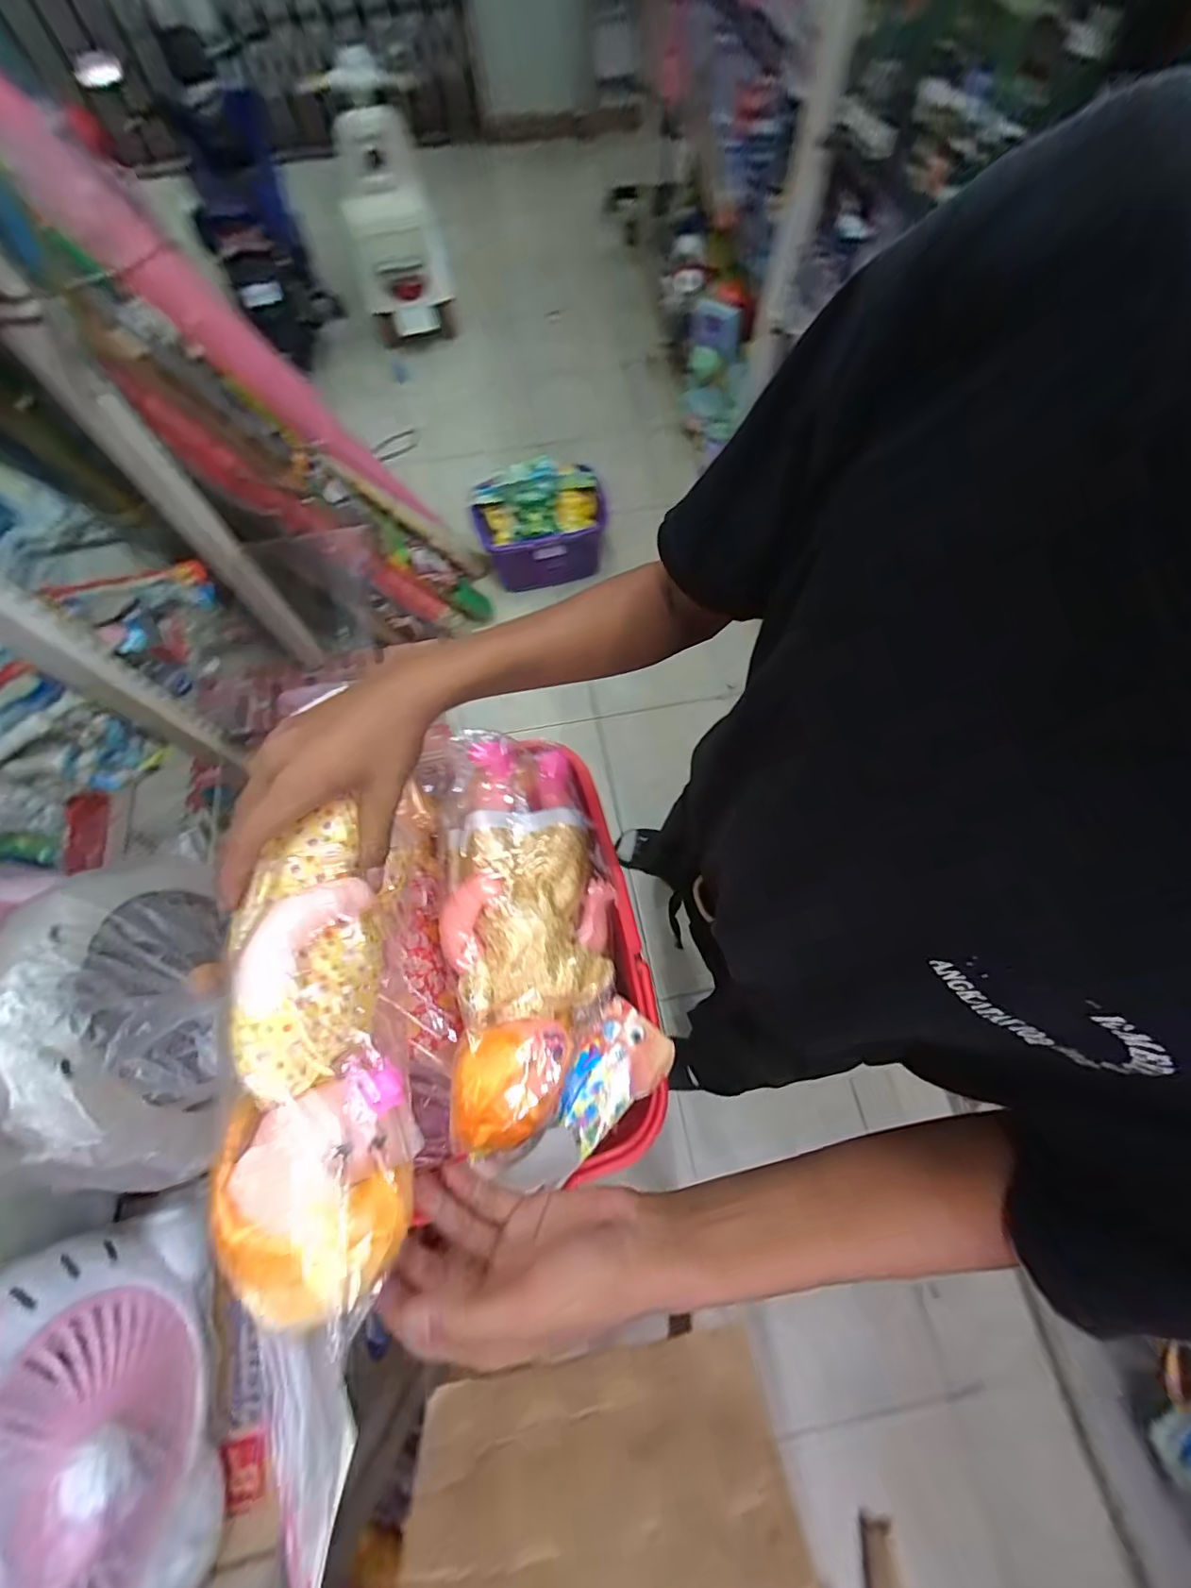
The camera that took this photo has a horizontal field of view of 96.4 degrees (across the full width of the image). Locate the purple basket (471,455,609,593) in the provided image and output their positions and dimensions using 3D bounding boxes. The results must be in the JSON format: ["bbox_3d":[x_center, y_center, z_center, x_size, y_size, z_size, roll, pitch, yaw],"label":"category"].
[{"bbox_3d":[-0.151,-0.794,1.564,0.366,0.270,0.200,-21,69,-5],"label":"purple basket"}]

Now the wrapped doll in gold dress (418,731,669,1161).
[{"bbox_3d":[-0.056,0.103,0.452,0.151,0.086,0.328,-14,69,-3],"label":"wrapped doll in gold dress"}]

